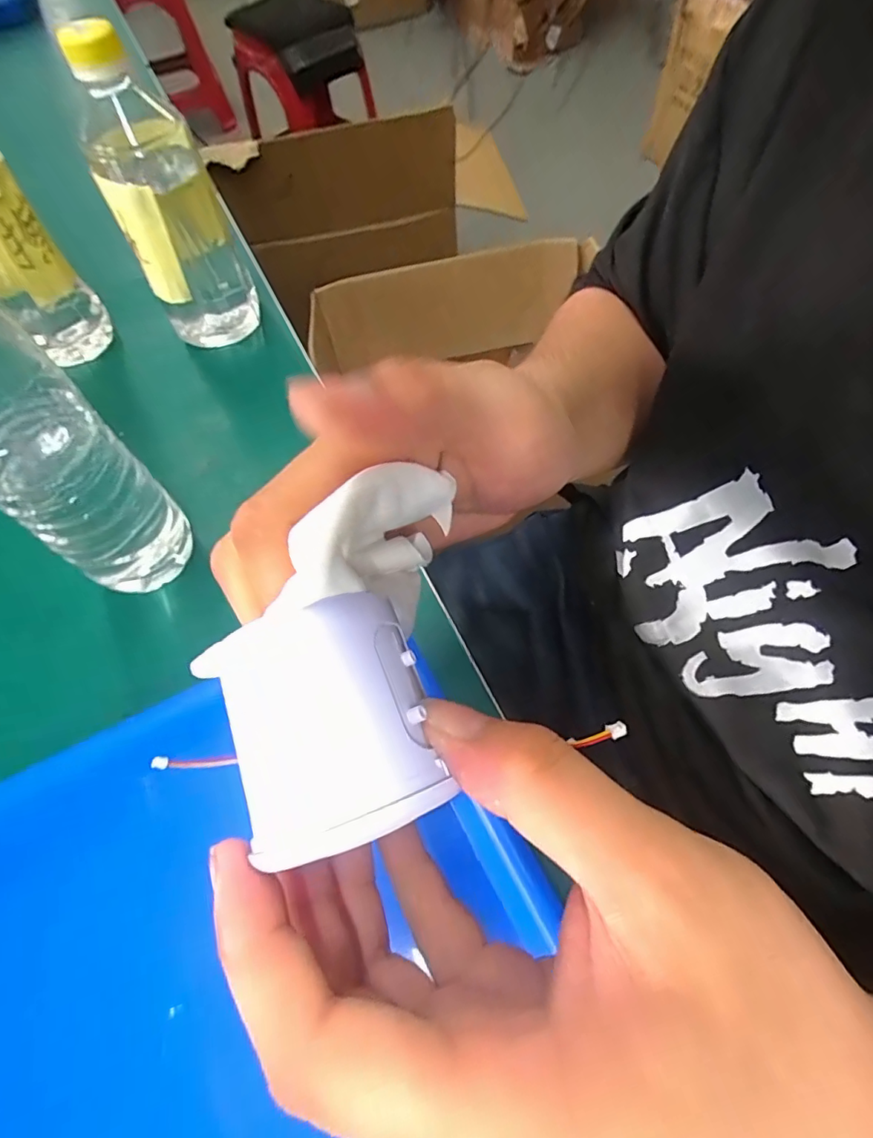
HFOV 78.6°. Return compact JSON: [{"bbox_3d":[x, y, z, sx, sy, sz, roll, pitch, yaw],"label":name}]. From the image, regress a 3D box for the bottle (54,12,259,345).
[{"bbox_3d":[-0.182,-0.244,0.365,0.068,0.189,0.067,-21,63,-7],"label":"bottle"}]

